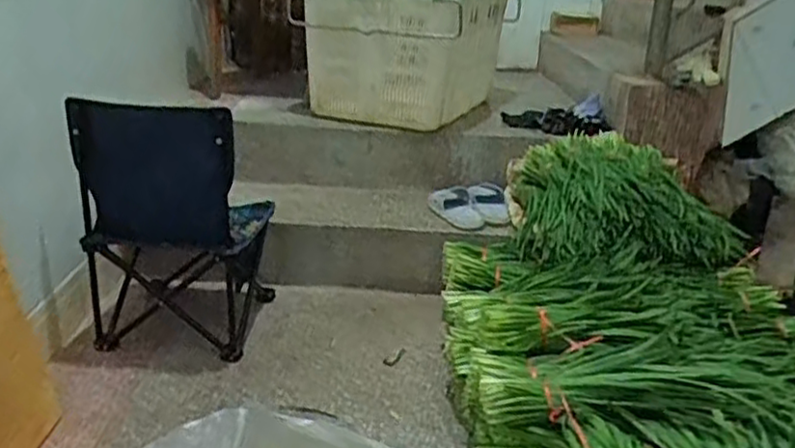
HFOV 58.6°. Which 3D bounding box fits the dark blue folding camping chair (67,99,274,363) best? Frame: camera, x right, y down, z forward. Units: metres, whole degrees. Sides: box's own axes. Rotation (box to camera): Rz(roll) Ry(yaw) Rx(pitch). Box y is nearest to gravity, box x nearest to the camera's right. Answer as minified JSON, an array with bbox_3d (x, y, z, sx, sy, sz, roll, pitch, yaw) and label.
[{"bbox_3d":[-0.460,-0.028,1.539,0.332,0.506,0.316,7,21,12],"label":"dark blue folding camping chair"}]

